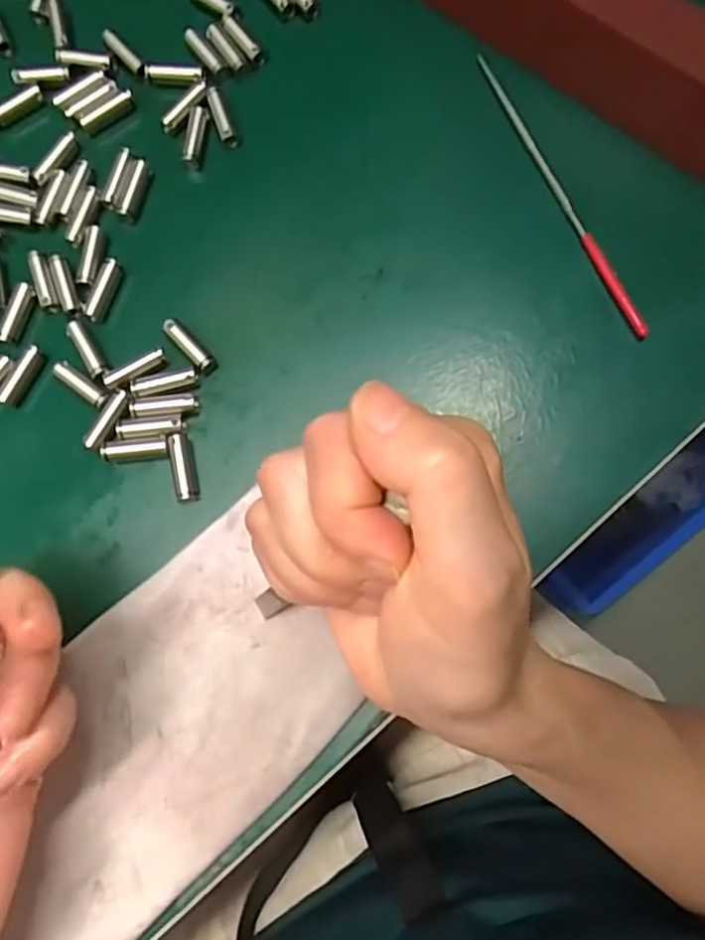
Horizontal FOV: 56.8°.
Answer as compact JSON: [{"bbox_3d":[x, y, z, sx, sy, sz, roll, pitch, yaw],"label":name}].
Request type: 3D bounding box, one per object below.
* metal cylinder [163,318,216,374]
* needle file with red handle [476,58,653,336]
[{"bbox_3d":[-0.063,-0.048,0.250,0.007,0.004,0.025,-42,81,-7],"label":"metal cylinder"},{"bbox_3d":[0.082,-0.109,0.255,0.004,0.006,0.133,-24,80,-4],"label":"needle file with red handle"}]

